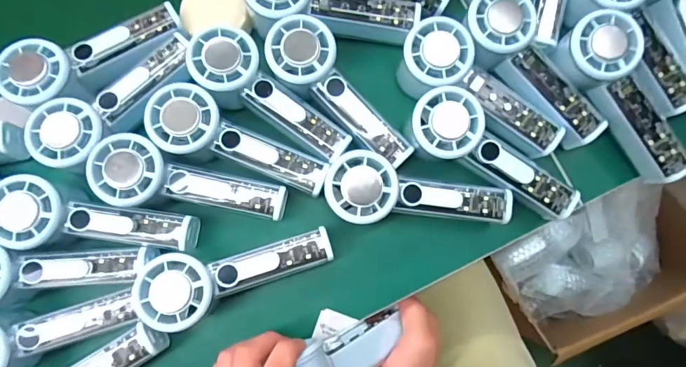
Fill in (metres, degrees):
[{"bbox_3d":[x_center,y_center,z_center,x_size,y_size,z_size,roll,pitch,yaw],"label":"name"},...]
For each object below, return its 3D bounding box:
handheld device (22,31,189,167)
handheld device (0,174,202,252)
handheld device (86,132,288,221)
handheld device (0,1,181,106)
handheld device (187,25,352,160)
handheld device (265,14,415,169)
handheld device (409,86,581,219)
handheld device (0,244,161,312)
[{"bbox_3d":[-0.191,-0.069,0.355,0.051,0.034,0.146,43,70,7],"label":"handheld device"},{"bbox_3d":[-0.204,0.033,0.342,0.158,0.042,0.057,10,81,-13],"label":"handheld device"},{"bbox_3d":[-0.124,0.001,0.345,0.154,0.035,0.053,13,81,-12],"label":"handheld device"},{"bbox_3d":[-0.214,-0.112,0.362,0.146,0.037,0.052,-30,81,-17],"label":"handheld device"},{"bbox_3d":[-0.062,-0.073,0.354,0.150,0.029,0.052,36,83,-8],"label":"handheld device"},{"bbox_3d":[-0.002,-0.075,0.346,0.053,0.027,0.149,-45,97,-6],"label":"handheld device"},{"bbox_3d":[0.124,-0.023,0.341,0.150,0.027,0.054,32,82,-10],"label":"handheld device"},{"bbox_3d":[-0.237,0.074,0.341,0.152,0.062,0.057,-2,81,1],"label":"handheld device"}]

